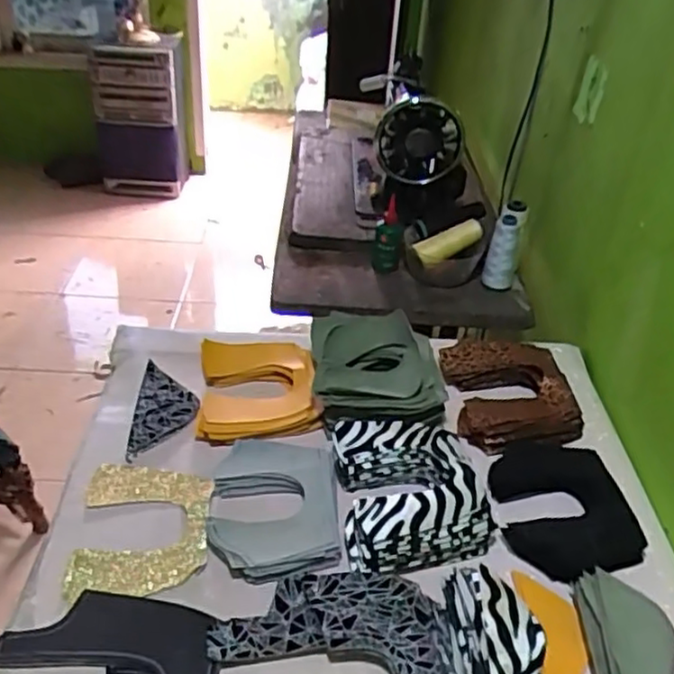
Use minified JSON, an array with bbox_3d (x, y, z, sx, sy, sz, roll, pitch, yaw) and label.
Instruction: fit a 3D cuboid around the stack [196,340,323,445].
[{"bbox_3d":[-0.092,0.061,0.814,0.134,0.024,0.156,0,36,-6],"label":"stack"}]

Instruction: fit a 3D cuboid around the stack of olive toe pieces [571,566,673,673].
[{"bbox_3d":[0.240,0.255,0.572,0.065,0.042,0.129,3,36,-1],"label":"stack of olive toe pieces"}]

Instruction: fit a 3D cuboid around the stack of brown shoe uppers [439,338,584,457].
[{"bbox_3d":[0.206,0.063,0.838,0.142,0.038,0.169,-4,37,-12],"label":"stack of brown shoe uppers"}]

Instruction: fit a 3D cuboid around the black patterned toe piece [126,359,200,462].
[{"bbox_3d":[-0.196,0.082,0.796,0.068,0.010,0.146,2,36,-3],"label":"black patterned toe piece"}]

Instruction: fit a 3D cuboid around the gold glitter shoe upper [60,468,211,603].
[{"bbox_3d":[-0.185,0.180,0.665,0.120,0.013,0.153,1,36,-5],"label":"gold glitter shoe upper"}]

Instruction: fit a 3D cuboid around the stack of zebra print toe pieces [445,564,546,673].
[{"bbox_3d":[0.131,0.249,0.570,0.069,0.033,0.114,2,36,-4],"label":"stack of zebra print toe pieces"}]

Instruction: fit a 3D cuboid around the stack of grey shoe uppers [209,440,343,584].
[{"bbox_3d":[-0.061,0.163,0.681,0.120,0.020,0.162,1,36,-5],"label":"stack of grey shoe uppers"}]

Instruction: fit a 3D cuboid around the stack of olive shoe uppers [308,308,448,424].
[{"bbox_3d":[0.047,0.041,0.817,0.149,0.069,0.167,2,36,-4],"label":"stack of olive shoe uppers"}]

